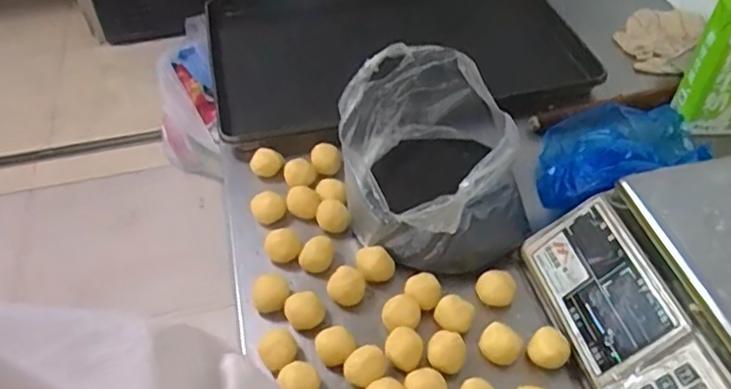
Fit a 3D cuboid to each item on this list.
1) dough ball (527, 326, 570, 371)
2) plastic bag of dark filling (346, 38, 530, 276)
[{"bbox_3d":[0.195,0.168,0.663,0.040,0.040,0.042,0,47,0],"label":"dough ball"},{"bbox_3d":[0.084,-0.045,0.746,0.211,0.157,0.254,-7,48,-5],"label":"plastic bag of dark filling"}]

